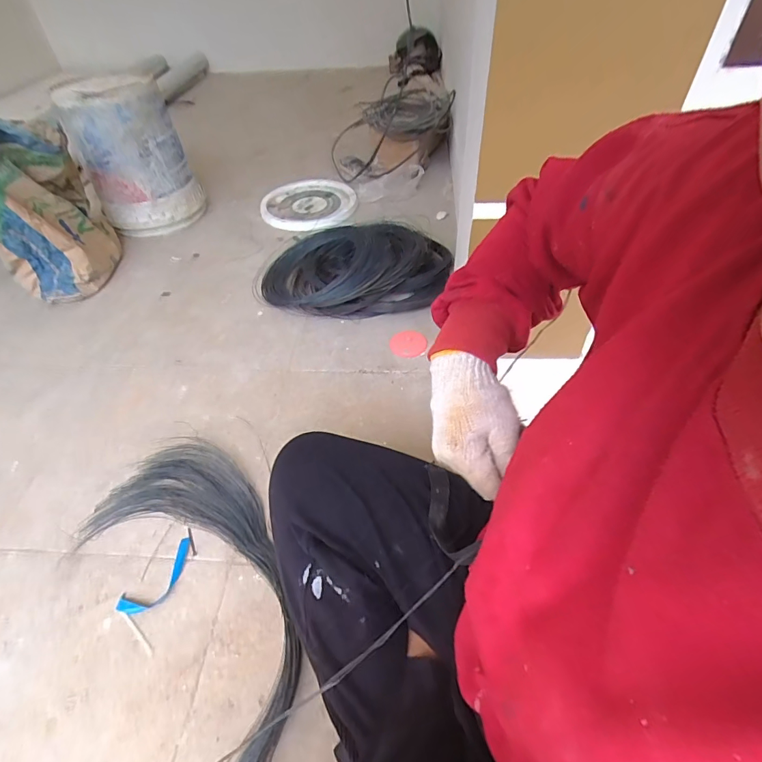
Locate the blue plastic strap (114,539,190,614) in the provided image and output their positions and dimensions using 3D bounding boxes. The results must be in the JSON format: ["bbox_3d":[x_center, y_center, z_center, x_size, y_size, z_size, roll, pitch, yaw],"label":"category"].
[{"bbox_3d":[-0.313,0.284,0.611,0.051,0.009,0.116,29,56,25],"label":"blue plastic strap"}]

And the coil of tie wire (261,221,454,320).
[{"bbox_3d":[-0.058,-0.265,1.029,0.452,0.095,0.299,-3,46,1],"label":"coil of tie wire"}]

